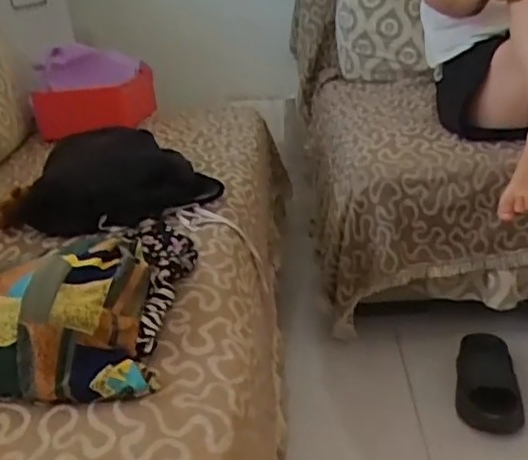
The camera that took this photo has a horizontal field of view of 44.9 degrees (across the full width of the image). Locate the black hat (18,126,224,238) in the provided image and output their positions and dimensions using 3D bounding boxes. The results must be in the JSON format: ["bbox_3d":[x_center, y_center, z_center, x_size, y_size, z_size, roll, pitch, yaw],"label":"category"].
[{"bbox_3d":[-0.238,-0.087,1.032,0.296,0.123,0.134,-16,29,-23],"label":"black hat"}]

